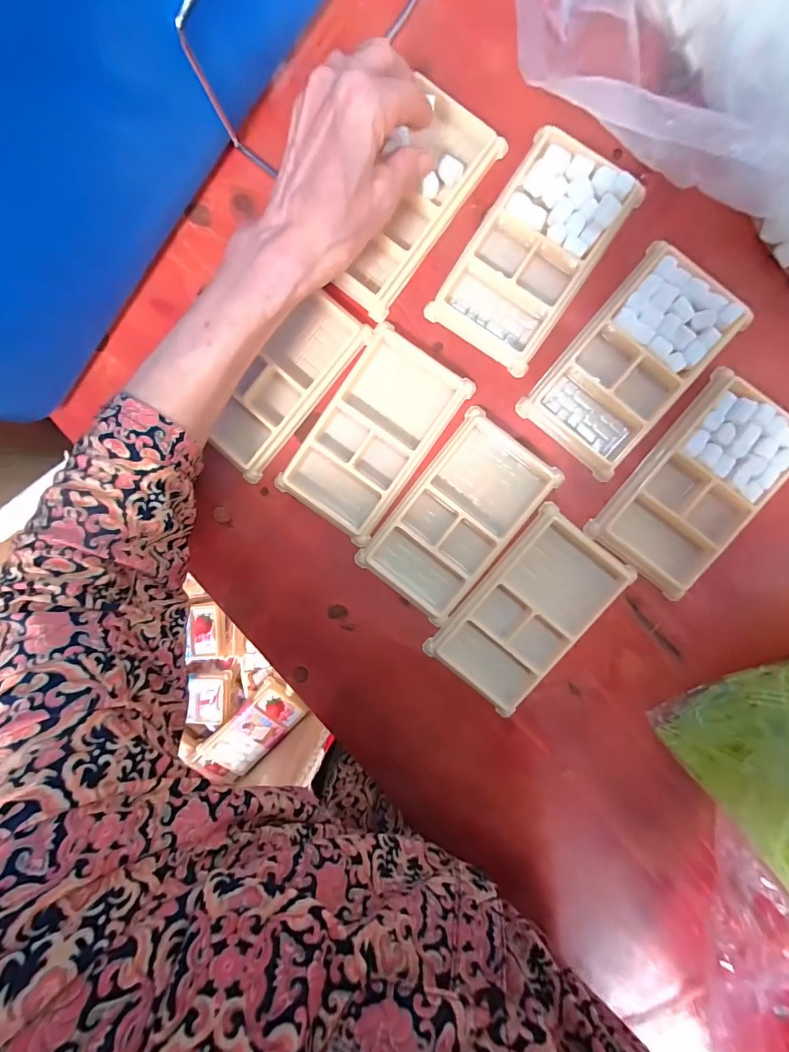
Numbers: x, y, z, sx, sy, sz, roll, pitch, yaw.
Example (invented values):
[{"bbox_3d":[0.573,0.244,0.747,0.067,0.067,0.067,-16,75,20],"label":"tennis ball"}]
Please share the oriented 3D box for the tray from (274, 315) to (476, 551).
[{"bbox_3d":[-0.016,-0.064,0.287,0.079,0.010,0.135,36,97,1],"label":"tray"}]

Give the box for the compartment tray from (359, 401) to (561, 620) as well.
[{"bbox_3d":[0.044,-0.004,0.289,0.079,0.014,0.136,38,97,1],"label":"compartment tray"}]

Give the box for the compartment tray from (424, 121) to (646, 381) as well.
[{"bbox_3d":[0.091,-0.179,0.269,0.077,0.010,0.133,35,97,1],"label":"compartment tray"}]

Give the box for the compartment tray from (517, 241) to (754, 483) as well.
[{"bbox_3d":[0.158,-0.106,0.269,0.077,0.010,0.134,40,97,1],"label":"compartment tray"}]

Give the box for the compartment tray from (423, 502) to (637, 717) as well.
[{"bbox_3d":[0.095,0.061,0.289,0.075,0.012,0.135,39,97,1],"label":"compartment tray"}]

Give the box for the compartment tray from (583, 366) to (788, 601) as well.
[{"bbox_3d":[0.202,-0.026,0.270,0.073,0.013,0.133,38,97,1],"label":"compartment tray"}]

